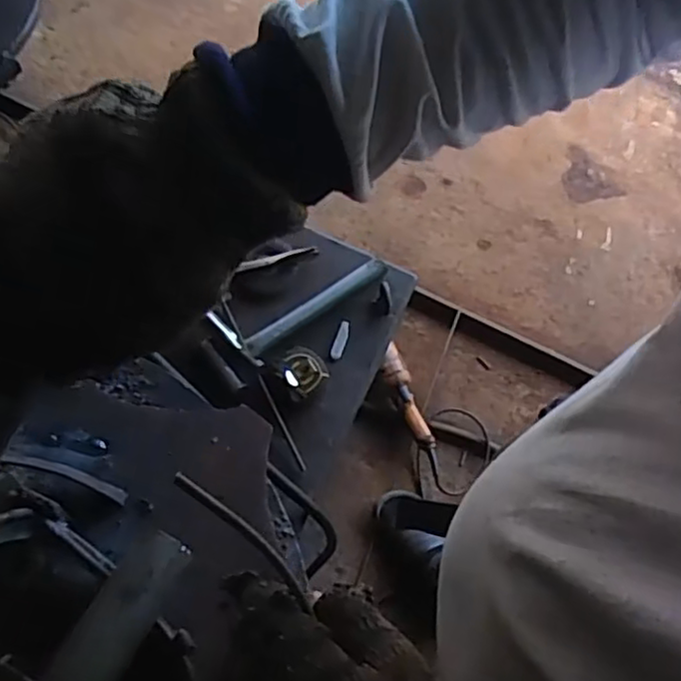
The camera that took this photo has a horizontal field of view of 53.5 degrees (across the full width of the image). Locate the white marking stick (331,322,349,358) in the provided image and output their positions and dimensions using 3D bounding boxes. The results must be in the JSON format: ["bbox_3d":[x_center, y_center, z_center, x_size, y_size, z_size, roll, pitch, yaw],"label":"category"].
[{"bbox_3d":[0.001,0.000,0.792,0.014,0.004,0.047,18,71,4],"label":"white marking stick"}]

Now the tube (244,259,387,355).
[{"bbox_3d":[-0.029,-0.040,0.786,0.191,0.024,0.022,-31,73,-18],"label":"tube"}]

